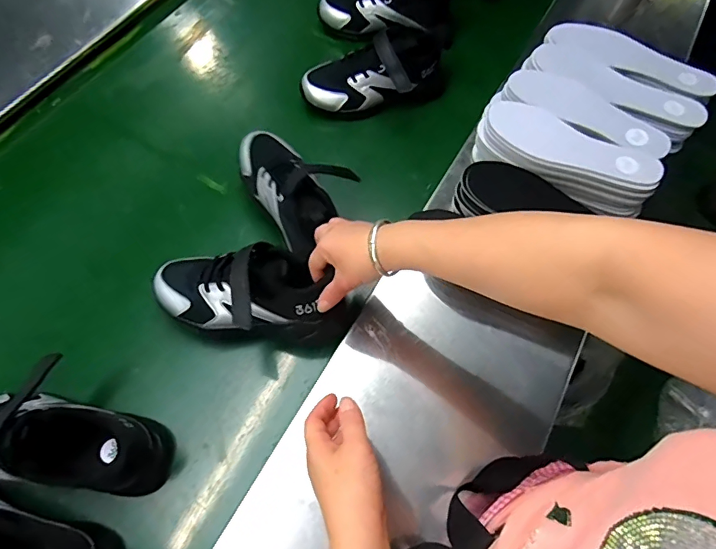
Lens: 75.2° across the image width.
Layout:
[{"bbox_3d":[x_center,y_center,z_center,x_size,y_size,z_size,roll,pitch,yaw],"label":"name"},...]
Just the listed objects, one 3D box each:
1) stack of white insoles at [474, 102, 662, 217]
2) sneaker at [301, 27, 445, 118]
[{"bbox_3d":[0.254,-0.144,0.579,0.214,0.054,0.082,29,67,9],"label":"stack of white insoles"},{"bbox_3d":[0.027,-0.284,0.671,0.212,0.100,0.084,-5,66,-6],"label":"sneaker"}]

